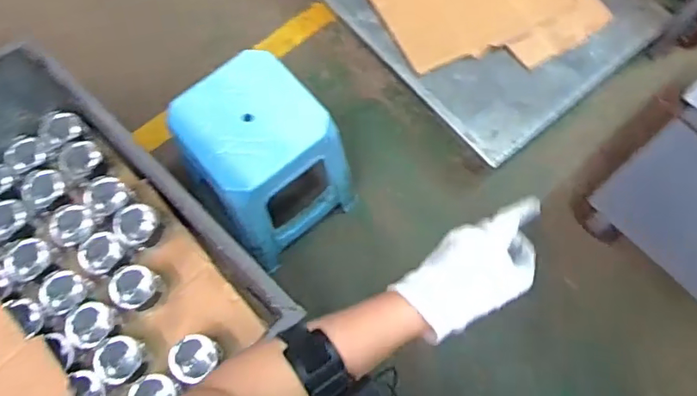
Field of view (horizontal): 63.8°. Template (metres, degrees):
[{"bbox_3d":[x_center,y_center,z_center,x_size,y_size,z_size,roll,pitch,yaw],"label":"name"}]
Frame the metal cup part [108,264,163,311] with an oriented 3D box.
[{"bbox_3d":[-0.404,0.170,1.061,0.089,0.039,0.079,29,72,10],"label":"metal cup part"}]

